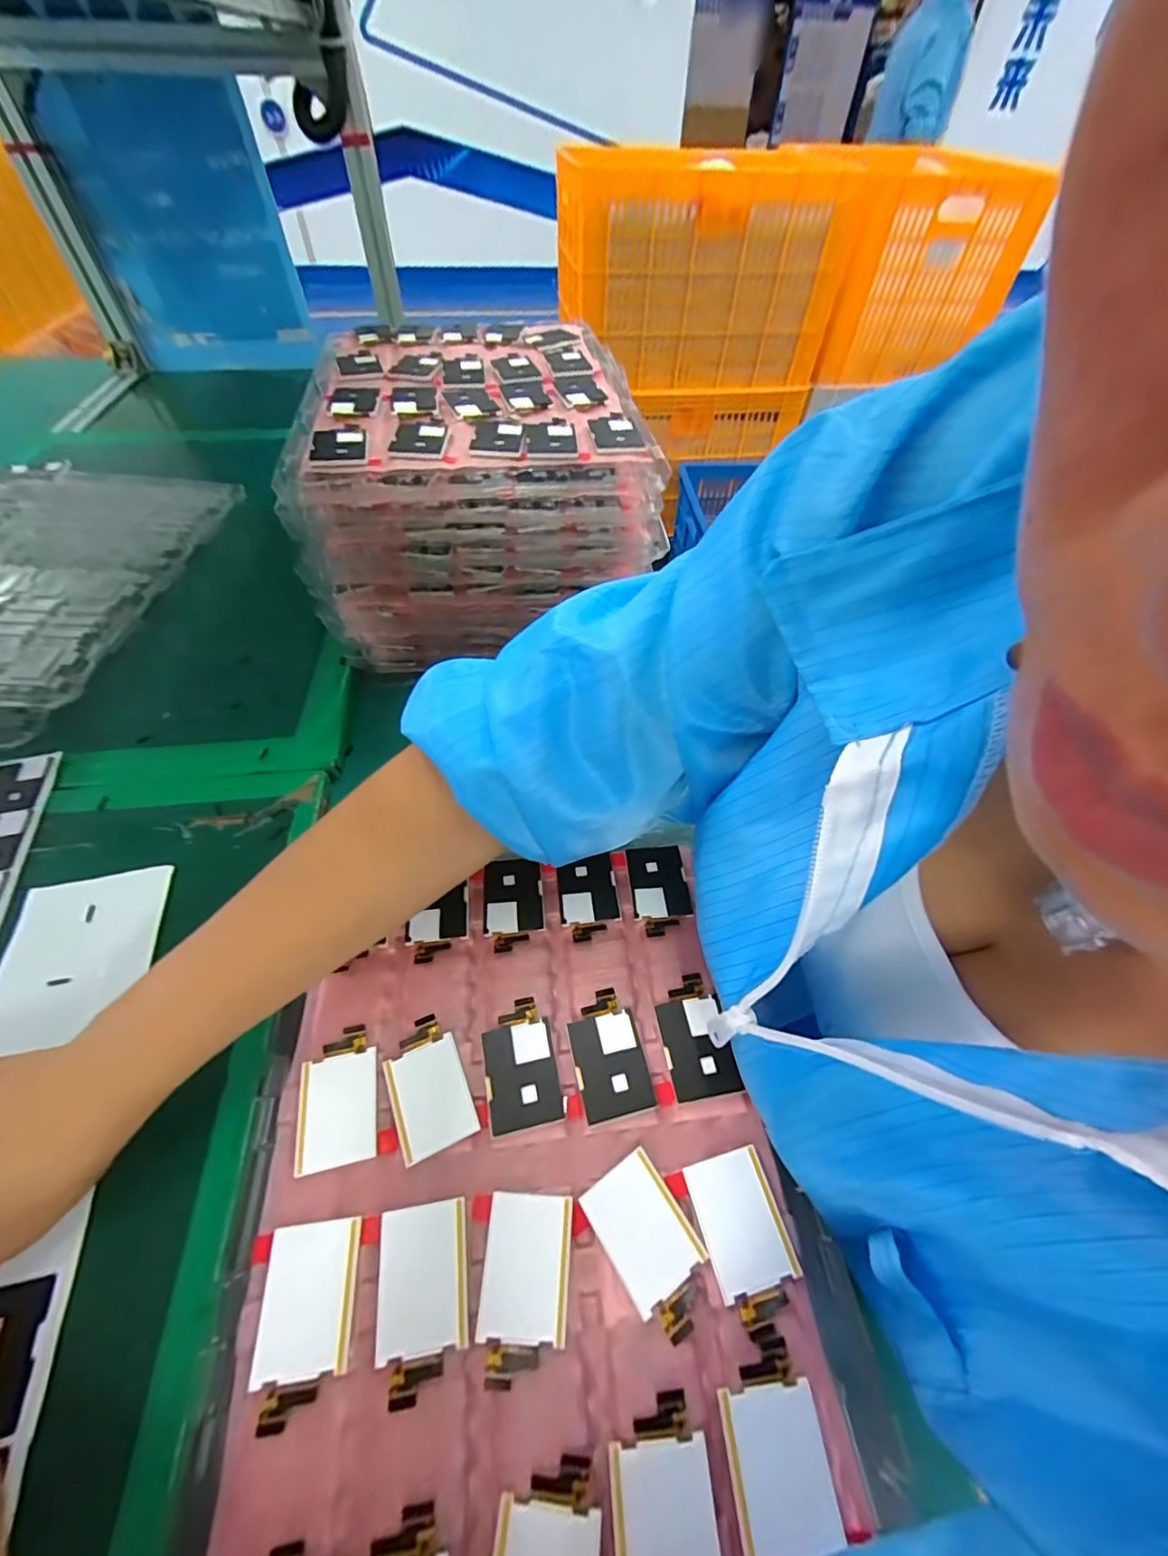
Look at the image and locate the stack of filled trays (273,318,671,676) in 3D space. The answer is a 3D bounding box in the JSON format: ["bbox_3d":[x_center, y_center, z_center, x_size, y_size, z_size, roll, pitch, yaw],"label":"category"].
[{"bbox_3d":[-0.090,-0.256,0.498,0.254,0.175,0.290,-5,51,-5],"label":"stack of filled trays"}]

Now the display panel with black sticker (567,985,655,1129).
[{"bbox_3d":[0.012,0.139,0.275,0.034,0.005,0.057,-9,51,-8],"label":"display panel with black sticker"}]

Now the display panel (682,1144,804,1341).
[{"bbox_3d":[0.069,0.195,0.234,0.036,0.004,0.056,-11,52,-10],"label":"display panel"}]

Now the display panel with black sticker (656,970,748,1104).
[{"bbox_3d":[0.057,0.132,0.280,0.033,0.004,0.057,-7,51,-6],"label":"display panel with black sticker"}]

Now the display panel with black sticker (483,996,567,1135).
[{"bbox_3d":[-0.032,0.142,0.272,0.034,0.005,0.056,-10,52,-9],"label":"display panel with black sticker"}]

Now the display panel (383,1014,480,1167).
[{"bbox_3d":[-0.076,0.147,0.263,0.035,0.004,0.057,-20,54,-17],"label":"display panel"}]

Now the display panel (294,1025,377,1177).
[{"bbox_3d":[-0.117,0.151,0.259,0.034,0.004,0.057,-10,52,-9],"label":"display panel"}]

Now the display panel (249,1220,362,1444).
[{"bbox_3d":[-0.108,0.210,0.212,0.034,0.004,0.056,-6,51,-6],"label":"display panel"}]

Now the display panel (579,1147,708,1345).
[{"bbox_3d":[0.028,0.195,0.230,0.034,0.004,0.057,-28,57,-22],"label":"display panel"}]

